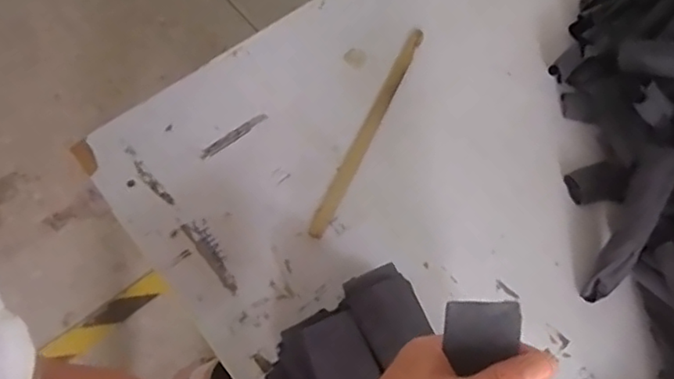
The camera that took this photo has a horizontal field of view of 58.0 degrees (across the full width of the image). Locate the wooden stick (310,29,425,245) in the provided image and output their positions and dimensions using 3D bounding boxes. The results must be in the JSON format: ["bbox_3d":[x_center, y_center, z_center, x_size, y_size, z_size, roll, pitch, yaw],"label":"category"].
[{"bbox_3d":[0.034,-0.064,0.630,0.016,0.010,0.260,25,67,8],"label":"wooden stick"}]

